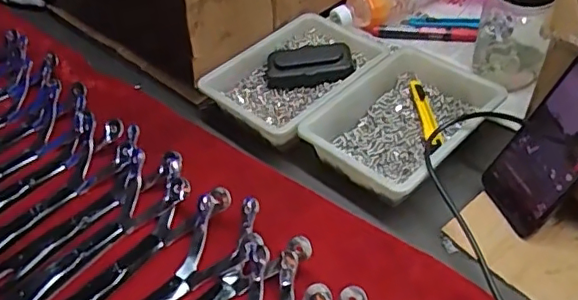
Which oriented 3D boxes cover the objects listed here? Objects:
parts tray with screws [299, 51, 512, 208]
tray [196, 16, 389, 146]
[{"bbox_3d":[0.133,-0.035,0.652,0.146,0.048,0.214,32,58,31],"label":"parts tray with screws"},{"bbox_3d":[0.021,-0.098,0.724,0.146,0.047,0.230,32,58,30],"label":"tray"}]

